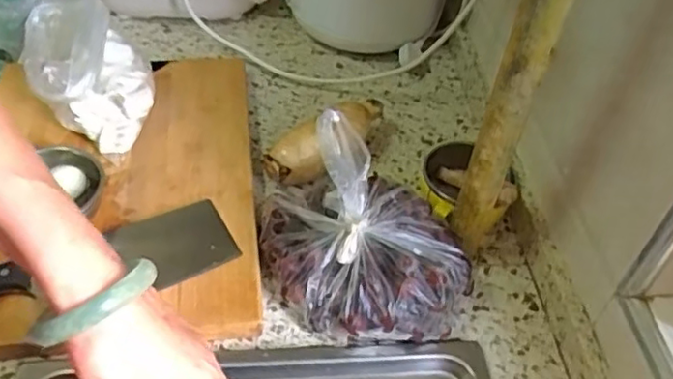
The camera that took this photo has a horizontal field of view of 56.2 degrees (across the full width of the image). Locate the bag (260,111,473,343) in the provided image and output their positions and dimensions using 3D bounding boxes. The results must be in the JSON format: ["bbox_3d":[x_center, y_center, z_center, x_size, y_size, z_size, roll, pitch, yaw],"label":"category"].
[{"bbox_3d":[0.018,0.044,0.571,0.212,0.123,0.145,24,49,17],"label":"bag"}]

